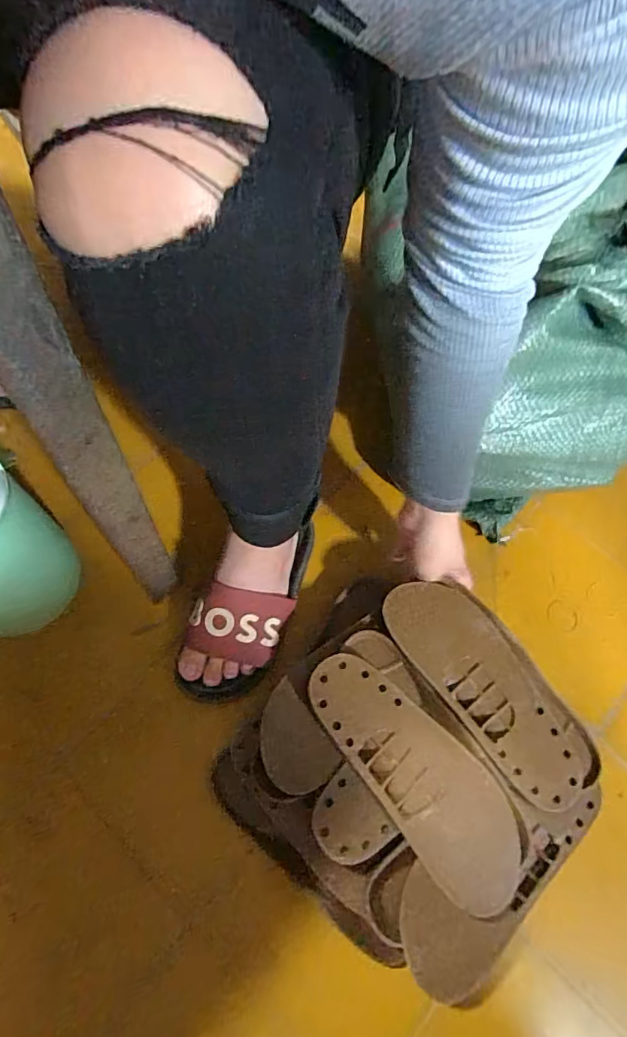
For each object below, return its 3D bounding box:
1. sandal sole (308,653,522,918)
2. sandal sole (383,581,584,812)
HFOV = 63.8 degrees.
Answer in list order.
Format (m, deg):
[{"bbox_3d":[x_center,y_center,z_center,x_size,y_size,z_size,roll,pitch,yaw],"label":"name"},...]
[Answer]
[{"bbox_3d":[0.091,0.222,0.450,0.086,0.025,0.236,-35,72,-18],"label":"sandal sole"},{"bbox_3d":[0.165,0.158,0.488,0.087,0.012,0.233,-34,74,-14],"label":"sandal sole"}]

